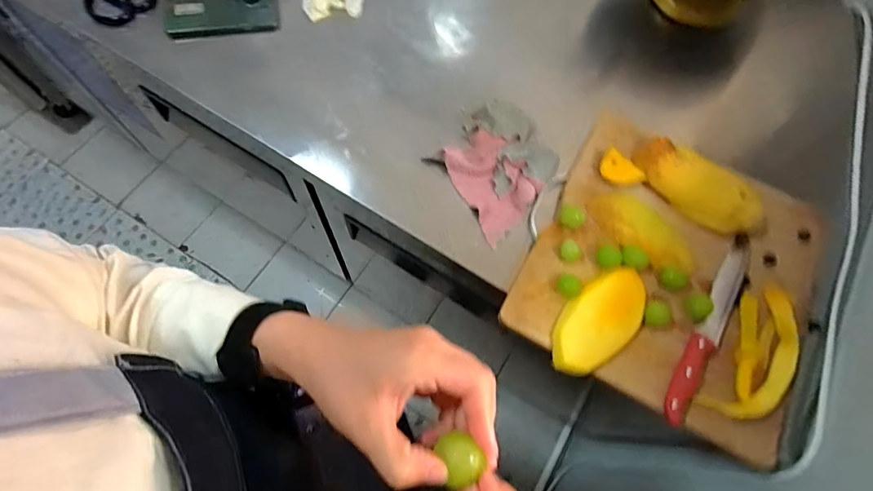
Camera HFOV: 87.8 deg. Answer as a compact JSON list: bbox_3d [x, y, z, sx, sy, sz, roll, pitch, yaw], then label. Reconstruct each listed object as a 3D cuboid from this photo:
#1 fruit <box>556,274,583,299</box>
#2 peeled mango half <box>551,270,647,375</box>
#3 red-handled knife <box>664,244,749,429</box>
[{"bbox_3d":[0.161,0.051,0.553,0.027,0.019,0.028,2,68,-4],"label":"fruit"},{"bbox_3d":[0.193,0.086,0.532,0.144,0.030,0.073,-38,76,-17],"label":"peeled mango half"},{"bbox_3d":[0.328,0.099,0.541,0.032,0.013,0.242,34,70,9],"label":"red-handled knife"}]

